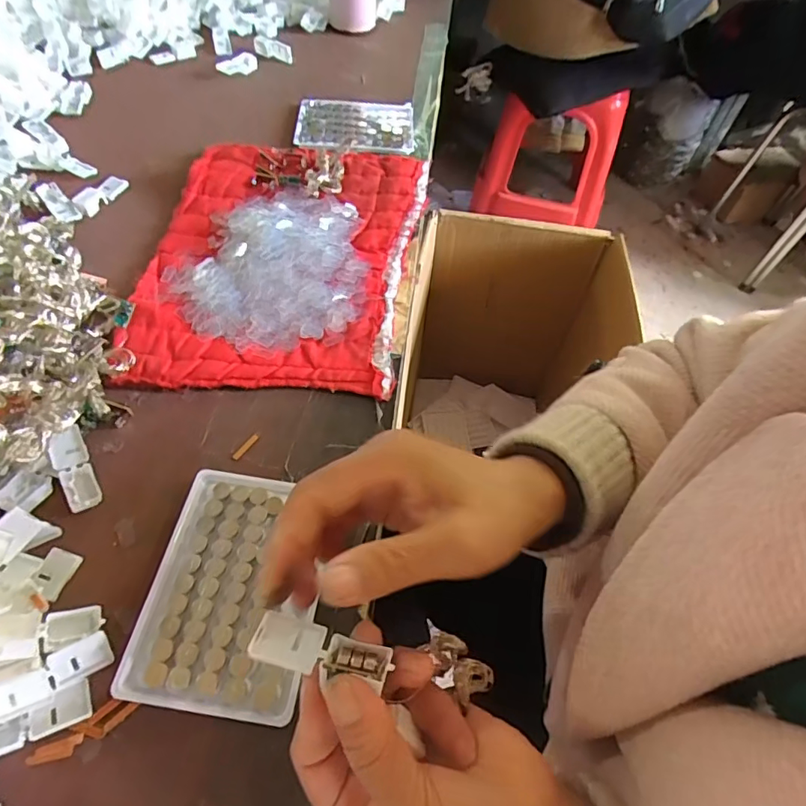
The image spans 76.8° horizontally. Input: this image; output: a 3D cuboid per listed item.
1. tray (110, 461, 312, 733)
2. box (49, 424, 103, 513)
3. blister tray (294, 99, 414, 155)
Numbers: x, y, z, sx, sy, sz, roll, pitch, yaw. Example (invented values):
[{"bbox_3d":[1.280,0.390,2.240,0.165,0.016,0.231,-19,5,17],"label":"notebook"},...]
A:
[{"bbox_3d":[-0.098,0.104,0.295,0.095,0.009,0.128,9,57,1],"label":"tray"},{"bbox_3d":[-0.210,0.042,0.326,0.019,0.007,0.055,-22,77,-16],"label":"box"},{"bbox_3d":[-0.055,-0.321,0.578,0.130,0.008,0.097,2,57,-4],"label":"blister tray"}]

